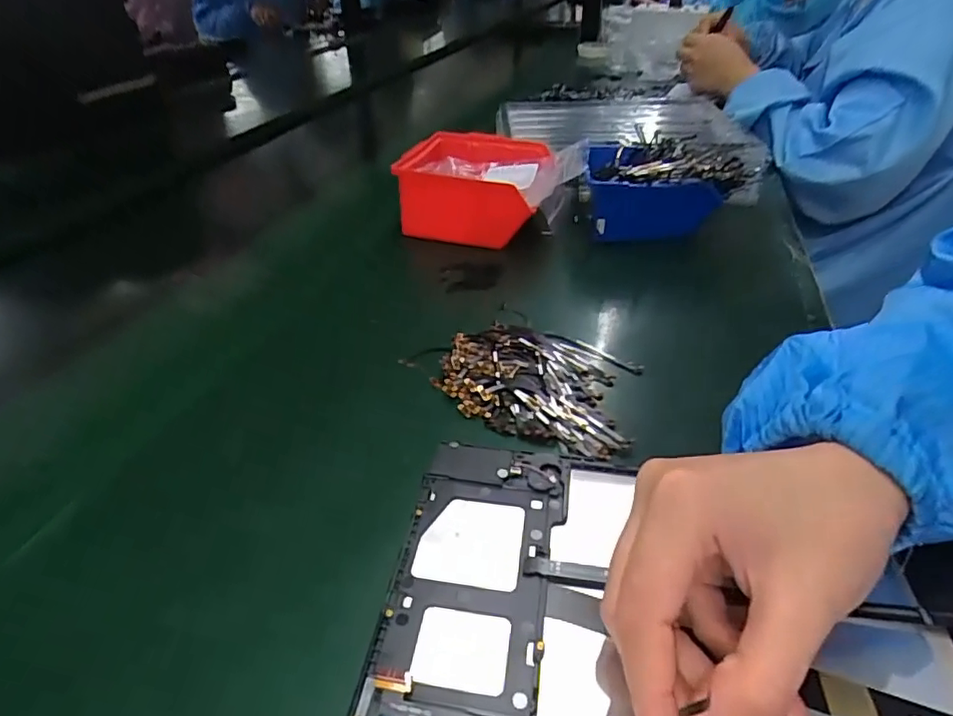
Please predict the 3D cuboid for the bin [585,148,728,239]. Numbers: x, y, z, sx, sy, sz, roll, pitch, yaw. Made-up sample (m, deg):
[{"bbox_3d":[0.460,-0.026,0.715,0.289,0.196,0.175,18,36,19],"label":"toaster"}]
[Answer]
[{"bbox_3d":[0.155,-0.149,0.526,0.114,0.061,0.093,1,36,4],"label":"bin"}]

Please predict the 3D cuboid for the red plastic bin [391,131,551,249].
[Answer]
[{"bbox_3d":[0.000,-0.158,0.544,0.130,0.076,0.118,7,37,11],"label":"red plastic bin"}]

